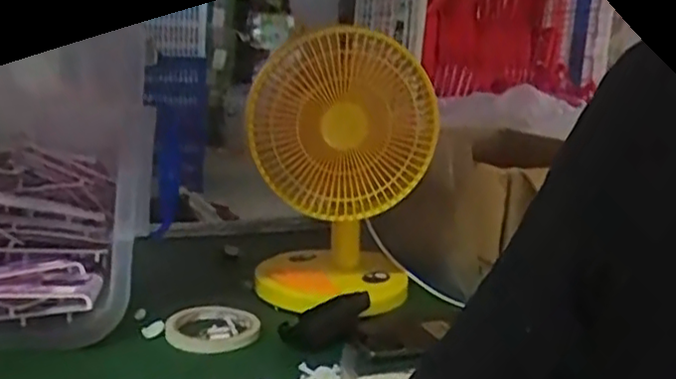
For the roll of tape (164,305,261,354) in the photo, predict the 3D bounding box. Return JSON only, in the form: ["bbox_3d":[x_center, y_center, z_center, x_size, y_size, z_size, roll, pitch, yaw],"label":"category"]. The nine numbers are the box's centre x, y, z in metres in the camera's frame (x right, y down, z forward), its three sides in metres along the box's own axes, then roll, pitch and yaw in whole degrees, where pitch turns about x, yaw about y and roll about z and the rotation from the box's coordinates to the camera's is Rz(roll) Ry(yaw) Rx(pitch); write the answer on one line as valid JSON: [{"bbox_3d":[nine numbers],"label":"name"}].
[{"bbox_3d":[-0.138,0.152,0.755,0.099,0.023,0.099,3,13,-1],"label":"roll of tape"}]

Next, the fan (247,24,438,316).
[{"bbox_3d":[0.008,-0.020,0.818,0.206,0.310,0.190,4,13,4],"label":"fan"}]

